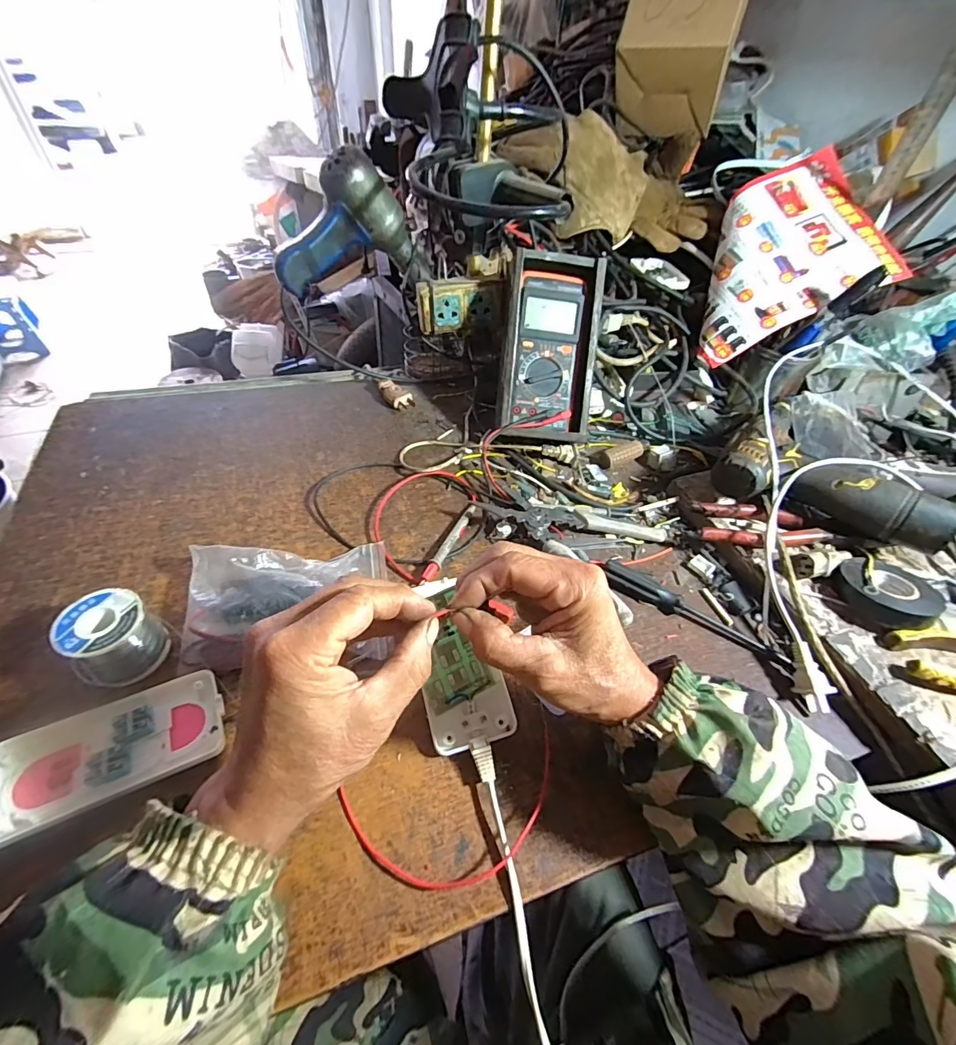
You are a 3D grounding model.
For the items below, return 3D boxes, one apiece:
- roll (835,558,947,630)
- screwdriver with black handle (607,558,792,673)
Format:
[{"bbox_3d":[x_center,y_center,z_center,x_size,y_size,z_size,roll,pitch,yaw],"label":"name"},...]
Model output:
[{"bbox_3d":[0.363,0.061,0.403,0.061,0.032,0.072,-26,54,-25],"label":"roll"},{"bbox_3d":[0.196,0.081,0.410,0.171,0.021,0.021,26,51,18],"label":"screwdriver with black handle"}]

